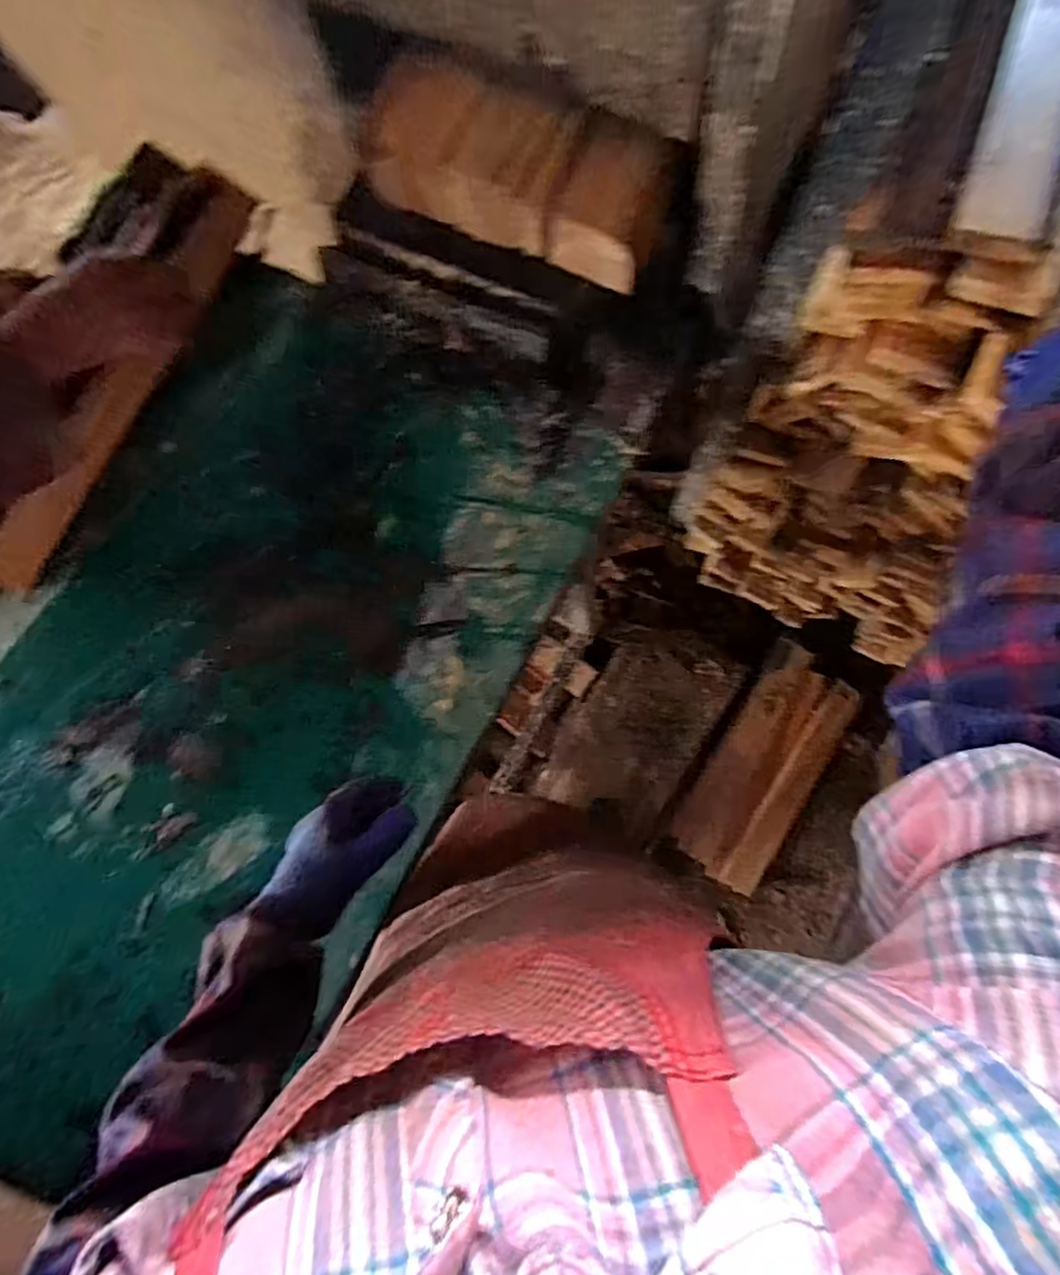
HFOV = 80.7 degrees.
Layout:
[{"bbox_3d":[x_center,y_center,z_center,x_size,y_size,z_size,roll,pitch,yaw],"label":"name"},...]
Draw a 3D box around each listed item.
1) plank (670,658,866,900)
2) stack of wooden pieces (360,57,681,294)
[{"bbox_3d":[0.515,0.295,1.371,0.222,0.046,0.491,31,84,9],"label":"plank"},{"bbox_3d":[-0.017,-0.468,0.640,0.307,0.119,0.102,22,83,8],"label":"stack of wooden pieces"}]

